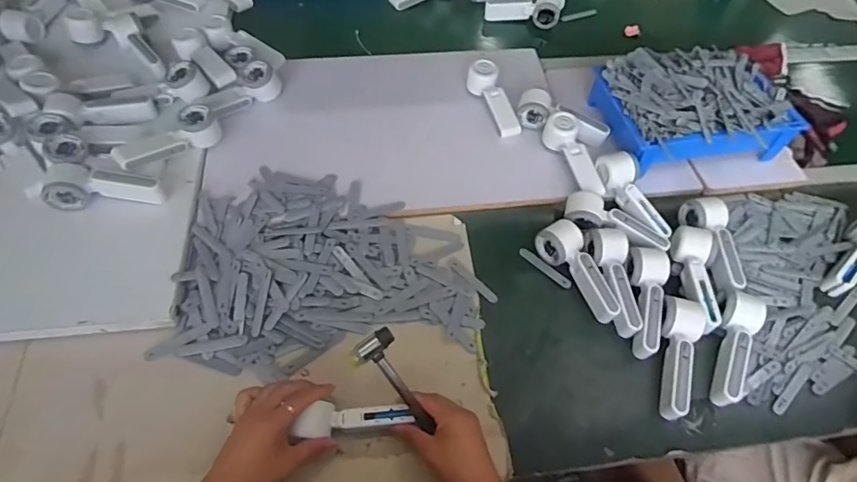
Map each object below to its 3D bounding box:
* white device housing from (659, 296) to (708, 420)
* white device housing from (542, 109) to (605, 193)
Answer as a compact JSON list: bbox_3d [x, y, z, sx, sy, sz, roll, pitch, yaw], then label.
[{"bbox_3d":[0.349,0.160,0.675,0.060,0.050,0.167,15,57,7],"label":"white device housing"},{"bbox_3d":[0.252,-0.152,0.837,0.053,0.048,0.159,-11,58,-10],"label":"white device housing"}]

